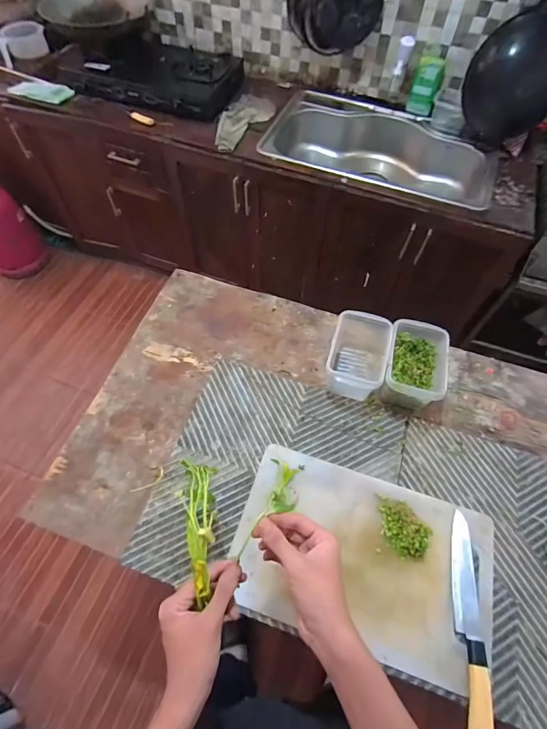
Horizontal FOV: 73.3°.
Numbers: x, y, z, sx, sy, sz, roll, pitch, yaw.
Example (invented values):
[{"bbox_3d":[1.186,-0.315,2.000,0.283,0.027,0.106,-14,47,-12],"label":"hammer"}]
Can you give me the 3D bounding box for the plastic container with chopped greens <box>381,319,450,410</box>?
[{"bbox_3d":[0.266,0.005,0.712,0.105,0.095,0.162,13,60,6],"label":"plastic container with chopped greens"}]

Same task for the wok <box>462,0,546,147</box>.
[{"bbox_3d":[0.824,-0.925,1.202,0.346,0.355,0.125,-5,51,32],"label":"wok"}]

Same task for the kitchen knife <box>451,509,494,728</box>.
[{"bbox_3d":[0.285,0.372,0.534,0.035,0.026,0.289,10,60,4],"label":"kitchen knife"}]

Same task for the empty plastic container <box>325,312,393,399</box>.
[{"bbox_3d":[0.163,-0.019,0.722,0.102,0.099,0.159,14,60,6],"label":"empty plastic container"}]

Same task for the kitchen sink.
[{"bbox_3d":[0.392,-0.774,1.443,0.830,0.211,0.497,21,61,10],"label":"kitchen sink"}]

